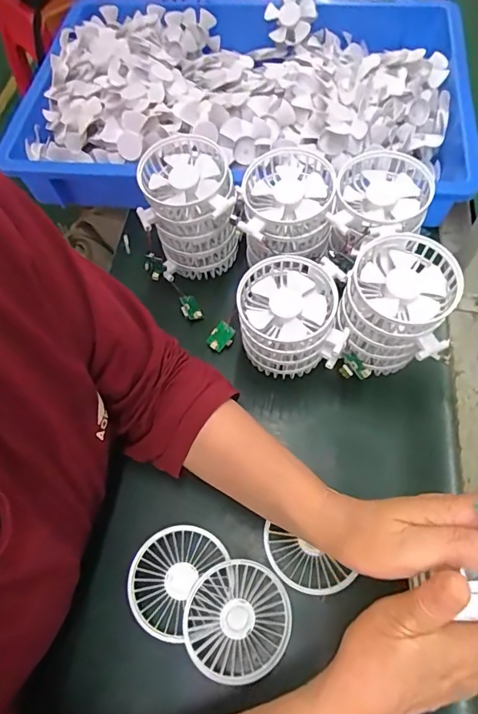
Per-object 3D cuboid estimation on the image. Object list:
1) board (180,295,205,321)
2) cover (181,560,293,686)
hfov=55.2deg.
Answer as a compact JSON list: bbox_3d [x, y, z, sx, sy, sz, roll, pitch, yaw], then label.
[{"bbox_3d":[-0.056,-0.056,0.532,0.020,0.009,0.035,-32,81,3],"label":"board"},{"bbox_3d":[-0.001,0.218,0.380,0.083,0.018,0.086,35,70,17],"label":"cover"}]

